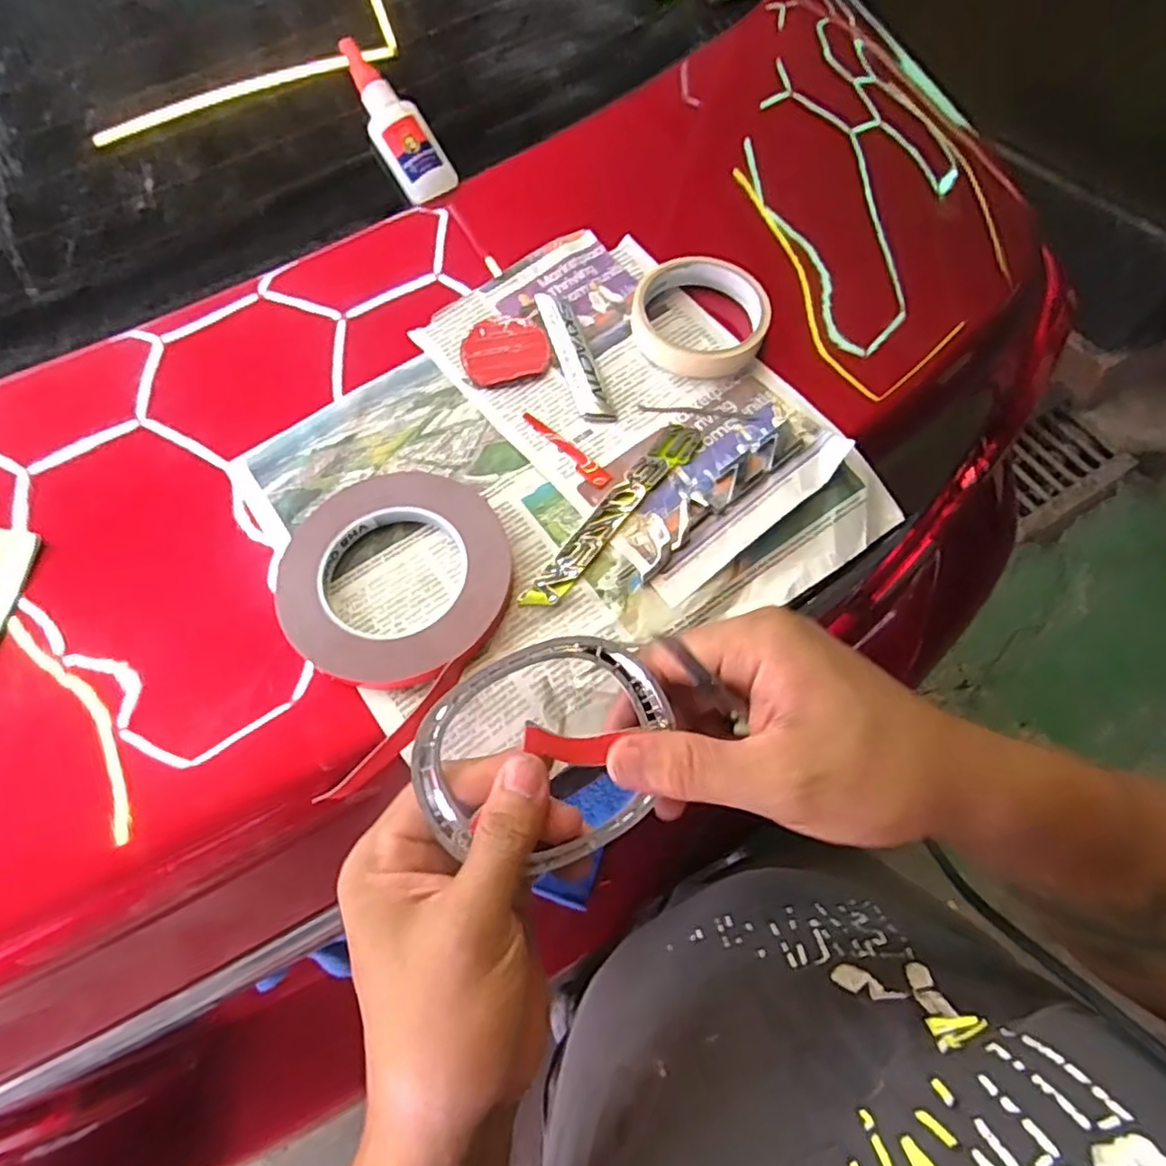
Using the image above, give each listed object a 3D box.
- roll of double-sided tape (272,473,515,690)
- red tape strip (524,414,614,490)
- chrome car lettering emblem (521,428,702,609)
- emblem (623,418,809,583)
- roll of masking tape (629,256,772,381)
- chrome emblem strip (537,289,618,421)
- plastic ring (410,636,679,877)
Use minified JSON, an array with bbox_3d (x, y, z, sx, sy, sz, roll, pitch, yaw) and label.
[{"bbox_3d":[-0.104,-0.008,0.360,0.123,0.019,0.135,-1,63,3],"label":"roll of double-sided tape"},{"bbox_3d":[-0.011,-0.082,0.399,0.013,0.006,0.072,-40,68,-16],"label":"red tape strip"},{"bbox_3d":[0.020,-0.043,0.376,0.022,0.006,0.153,35,70,19],"label":"chrome car lettering emblem"},{"bbox_3d":[0.075,-0.055,0.385,0.133,0.009,0.035,-39,67,-15],"label":"emblem"},{"bbox_3d":[0.078,-0.177,0.428,0.085,0.019,0.086,41,72,21],"label":"roll of masking tape"},{"bbox_3d":[-0.006,-0.151,0.427,0.022,0.004,0.109,-18,69,-6],"label":"chrome emblem strip"},{"bbox_3d":[-0.014,0.067,0.255,0.100,0.005,0.083,-26,89,-1],"label":"plastic ring"}]

